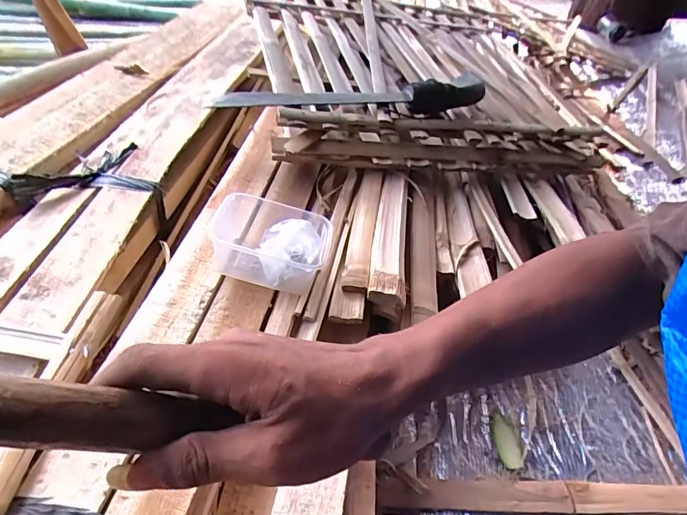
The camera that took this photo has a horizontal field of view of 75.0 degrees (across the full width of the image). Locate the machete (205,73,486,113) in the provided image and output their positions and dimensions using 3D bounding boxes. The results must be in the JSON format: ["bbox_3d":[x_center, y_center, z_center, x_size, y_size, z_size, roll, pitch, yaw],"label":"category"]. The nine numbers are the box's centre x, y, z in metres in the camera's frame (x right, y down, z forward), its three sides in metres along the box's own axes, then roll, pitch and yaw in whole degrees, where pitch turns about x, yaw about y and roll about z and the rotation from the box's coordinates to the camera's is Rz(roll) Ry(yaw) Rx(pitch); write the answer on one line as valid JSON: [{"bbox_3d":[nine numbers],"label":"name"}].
[{"bbox_3d":[0.026,-0.209,0.592,0.380,0.041,0.046,-9,42,-13],"label":"machete"}]

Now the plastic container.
[{"bbox_3d":[-0.074,-0.015,0.422,0.115,0.066,0.080,6,41,5],"label":"plastic container"}]

